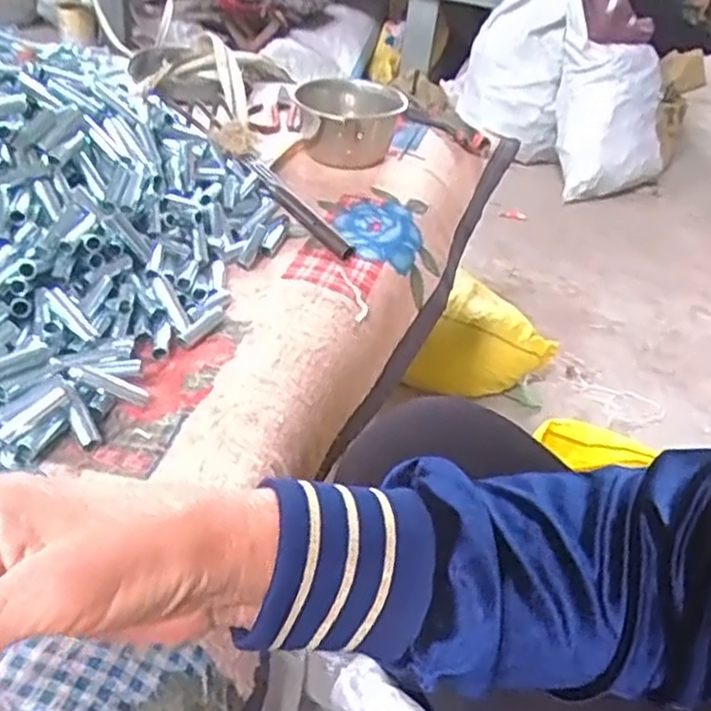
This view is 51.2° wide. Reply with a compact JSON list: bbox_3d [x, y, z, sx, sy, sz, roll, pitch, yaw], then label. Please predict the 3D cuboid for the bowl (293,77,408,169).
[{"bbox_3d":[-0.007,-0.248,0.809,0.107,0.078,0.122,-4,37,-15],"label":"bowl"}]

